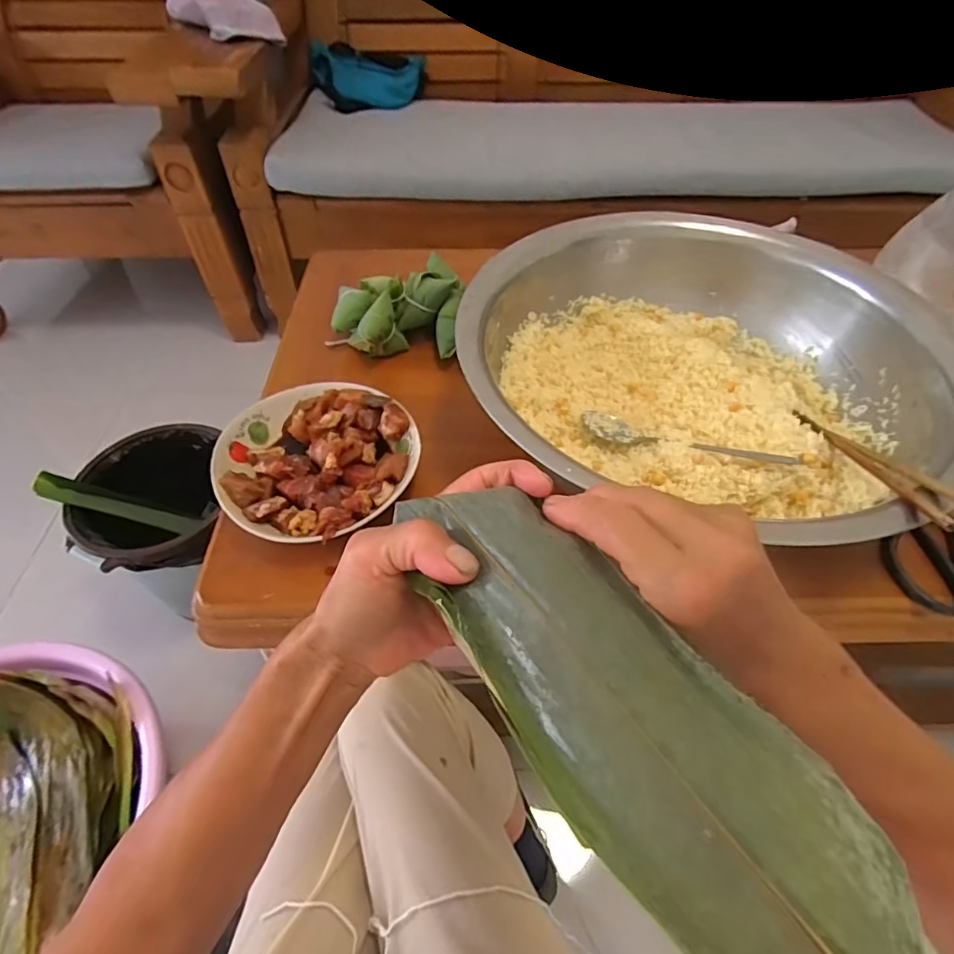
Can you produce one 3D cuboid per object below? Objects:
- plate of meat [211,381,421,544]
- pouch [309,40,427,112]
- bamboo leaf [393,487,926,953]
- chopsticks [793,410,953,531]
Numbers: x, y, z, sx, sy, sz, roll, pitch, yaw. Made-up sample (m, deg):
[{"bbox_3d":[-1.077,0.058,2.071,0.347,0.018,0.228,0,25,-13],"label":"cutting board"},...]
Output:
[{"bbox_3d":[-0.146,-0.020,0.482,0.167,0.034,0.174,-37,60,-26],"label":"plate of meat"},{"bbox_3d":[-0.263,-0.959,1.278,0.264,0.108,0.096,4,51,3],"label":"pouch"},{"bbox_3d":[0.042,0.067,0.181,0.068,0.011,0.199,-26,48,-20],"label":"bamboo leaf"},{"bbox_3d":[0.289,-0.015,0.395,0.031,0.015,0.200,1,26,0],"label":"chopsticks"}]

